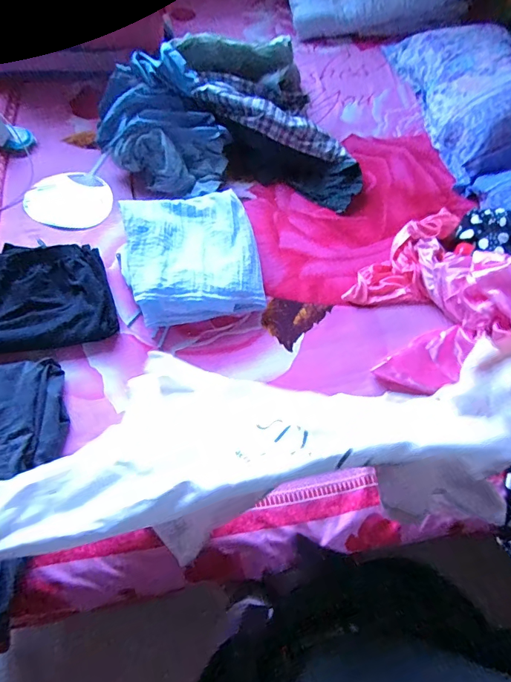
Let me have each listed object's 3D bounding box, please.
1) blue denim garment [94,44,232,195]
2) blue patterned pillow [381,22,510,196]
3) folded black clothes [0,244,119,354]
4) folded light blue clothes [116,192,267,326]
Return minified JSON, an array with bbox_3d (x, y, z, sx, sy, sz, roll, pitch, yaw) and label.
[{"bbox_3d":[-0.245,-0.557,1.075,0.275,0.180,0.396,-35,67,-15],"label":"blue denim garment"},{"bbox_3d":[0.612,-0.712,1.170,0.277,0.141,0.617,-8,63,-2],"label":"blue patterned pillow"},{"bbox_3d":[-0.480,-0.103,0.916,0.339,0.057,0.261,-8,63,-2],"label":"folded black clothes"},{"bbox_3d":[-0.144,-0.191,0.944,0.296,0.100,0.306,-11,63,-3],"label":"folded light blue clothes"}]

